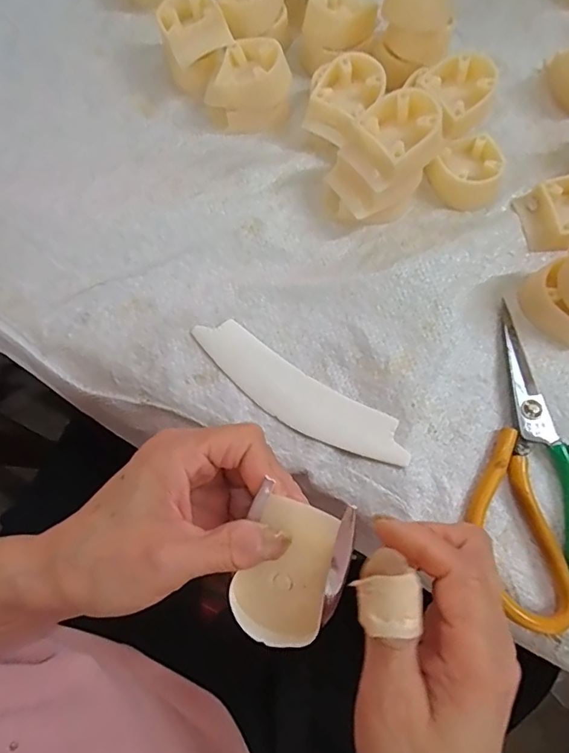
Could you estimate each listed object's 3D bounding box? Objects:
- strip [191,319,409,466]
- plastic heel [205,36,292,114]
[{"bbox_3d":[0.007,0.011,0.306,0.151,0.004,0.036,32,79,13],"label":"strip"},{"bbox_3d":[-0.029,-0.219,0.360,0.053,0.041,0.049,0,70,0],"label":"plastic heel"}]

